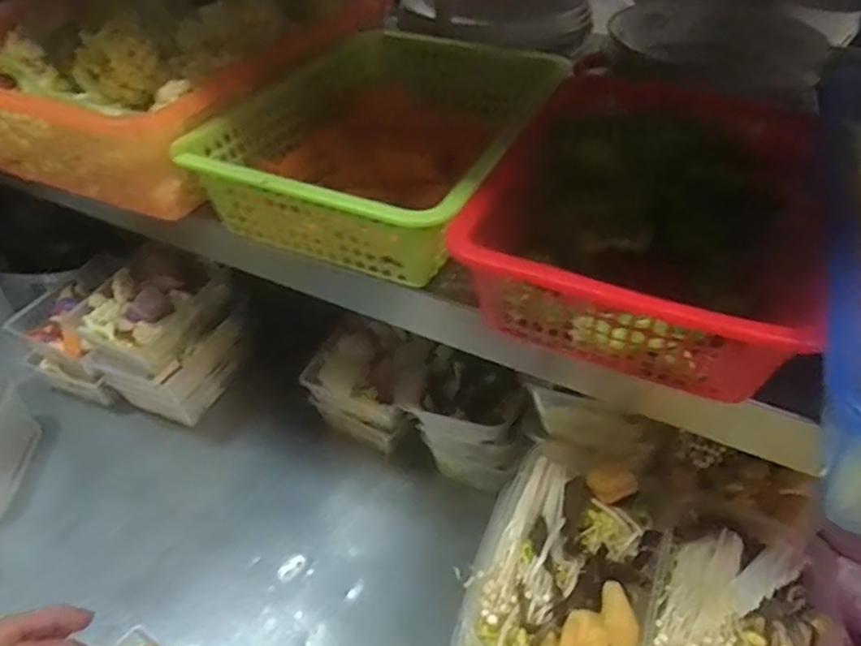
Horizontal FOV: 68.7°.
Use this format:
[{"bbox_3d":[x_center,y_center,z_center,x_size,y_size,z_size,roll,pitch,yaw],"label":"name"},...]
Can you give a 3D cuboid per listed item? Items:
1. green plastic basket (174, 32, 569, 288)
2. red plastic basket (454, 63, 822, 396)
[{"bbox_3d":[-0.037,-0.126,0.463,0.202,0.066,0.224,18,46,19],"label":"green plastic basket"},{"bbox_3d":[0.126,-0.061,0.387,0.180,0.078,0.201,18,46,19],"label":"red plastic basket"}]

